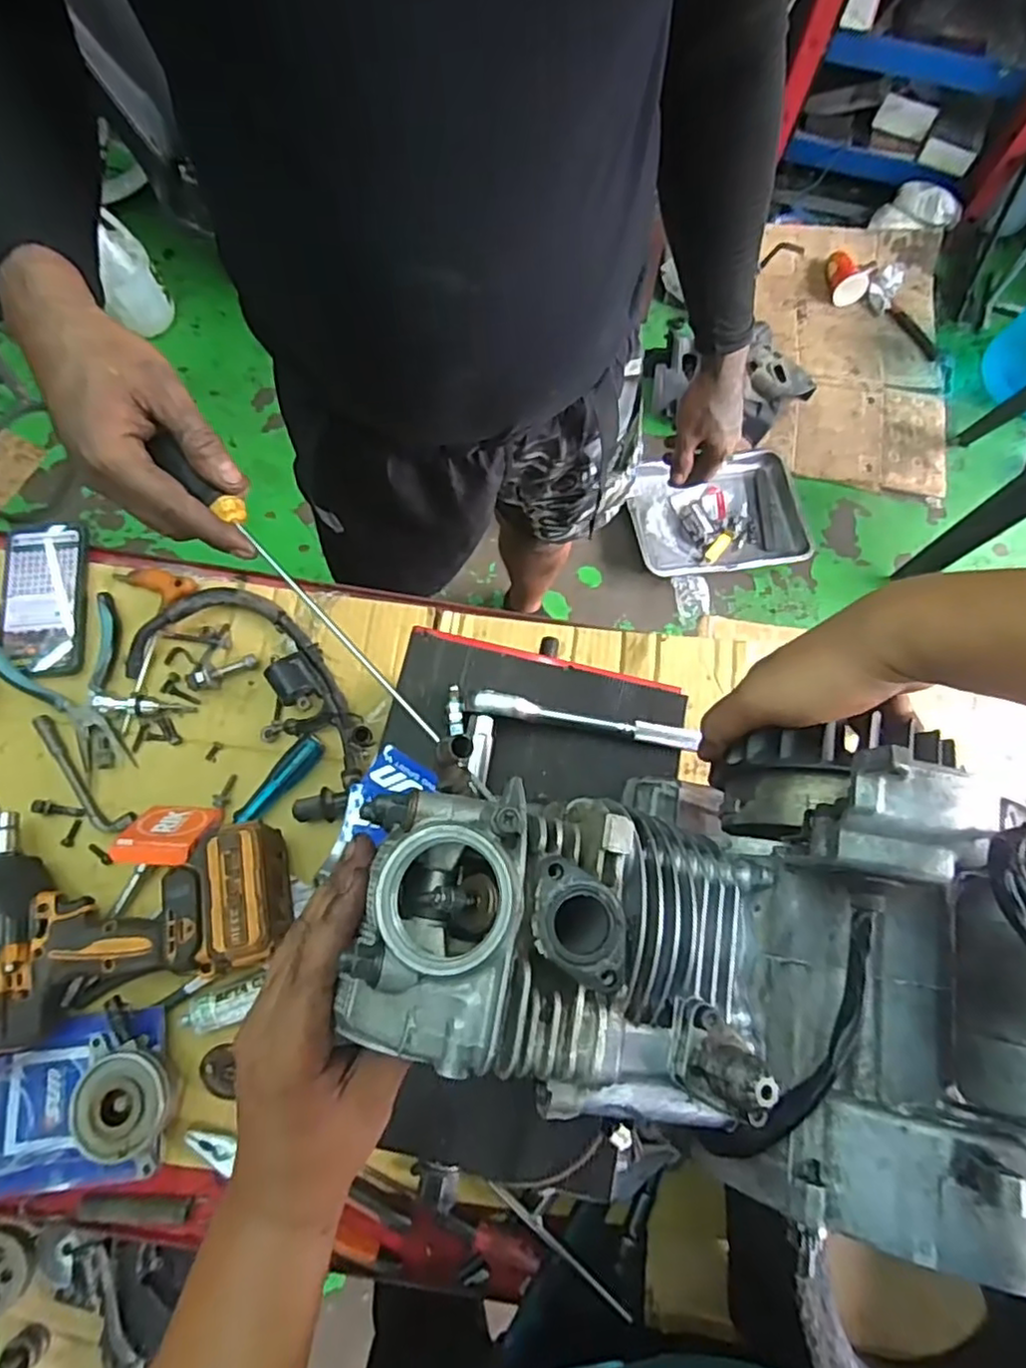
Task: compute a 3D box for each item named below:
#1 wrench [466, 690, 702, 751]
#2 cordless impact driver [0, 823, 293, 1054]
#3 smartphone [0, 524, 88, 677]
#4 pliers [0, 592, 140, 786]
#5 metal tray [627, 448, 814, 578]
[{"bbox_3d":[0.052,0.027,0.497,0.171,0.023,0.017,9,73,1],"label":"wrench"},{"bbox_3d":[-0.324,0.210,0.566,0.280,0.087,0.146,-6,74,-4],"label":"cordless impact driver"},{"bbox_3d":[-0.483,-0.088,0.683,0.083,0.009,0.168,-7,74,-4],"label":"smartphone"},{"bbox_3d":[-0.429,0.005,0.653,0.120,0.018,0.178,-28,76,-10],"label":"pliers"},{"bbox_3d":[0.450,-0.380,1.484,0.376,0.056,0.271,-9,74,-5],"label":"metal tray"}]

